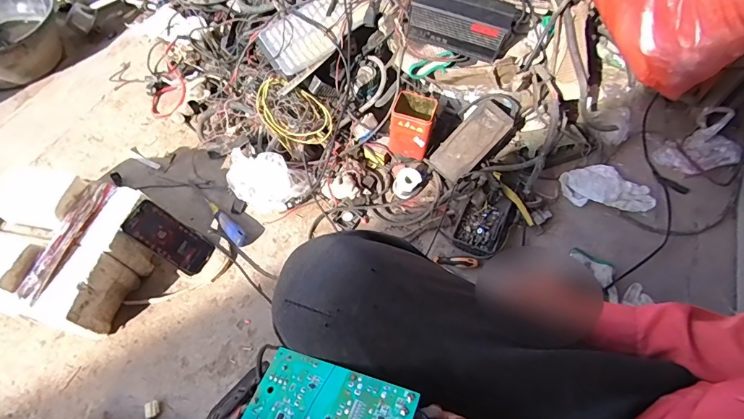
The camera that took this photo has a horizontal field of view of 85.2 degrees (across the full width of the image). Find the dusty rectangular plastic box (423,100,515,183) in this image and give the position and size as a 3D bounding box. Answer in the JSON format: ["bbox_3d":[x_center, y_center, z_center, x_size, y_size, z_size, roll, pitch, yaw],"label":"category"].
[{"bbox_3d":[0.217,-0.151,0.899,0.191,0.034,0.088,-45,63,10],"label":"dusty rectangular plastic box"}]

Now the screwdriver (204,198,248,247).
[{"bbox_3d":[-0.329,0.022,0.895,0.031,0.027,0.168,-40,65,-20],"label":"screwdriver"}]

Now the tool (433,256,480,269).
[{"bbox_3d":[0.172,0.106,0.825,0.088,0.017,0.025,9,59,8],"label":"tool"}]

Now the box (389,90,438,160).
[{"bbox_3d":[0.089,-0.182,0.882,0.088,0.120,0.066,16,60,12],"label":"box"}]

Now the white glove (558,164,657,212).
[{"bbox_3d":[0.507,-0.045,0.878,0.171,0.046,0.094,12,60,10],"label":"white glove"}]

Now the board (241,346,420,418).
[{"bbox_3d":[-0.034,0.145,0.290,0.125,0.004,0.065,6,48,30],"label":"board"}]

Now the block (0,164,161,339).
[{"bbox_3d":[-0.603,0.081,0.784,0.282,0.185,0.262,10,59,9],"label":"block"}]

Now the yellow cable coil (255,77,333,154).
[{"bbox_3d":[-0.186,-0.227,0.953,0.133,0.074,0.186,-38,107,-1],"label":"yellow cable coil"}]

